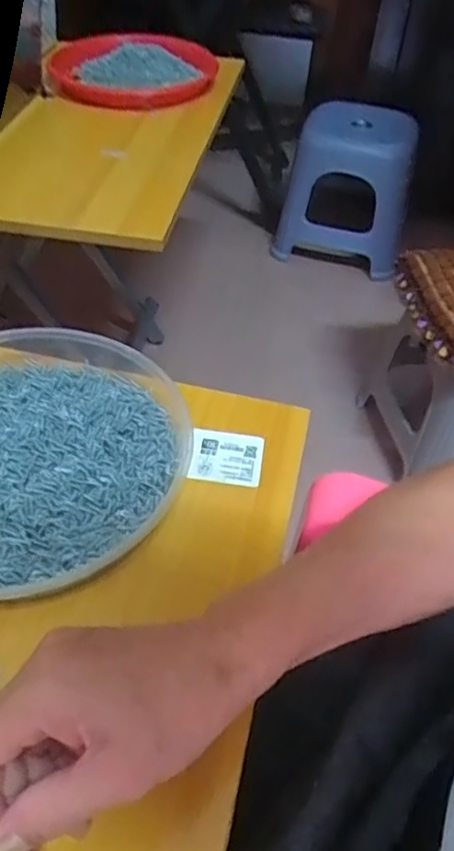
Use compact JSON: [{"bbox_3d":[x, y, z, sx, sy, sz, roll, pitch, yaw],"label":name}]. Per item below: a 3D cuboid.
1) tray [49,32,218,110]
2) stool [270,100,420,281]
[{"bbox_3d":[-0.140,-0.535,0.942,0.240,0.049,0.176,0,47,-5],"label":"tray"},{"bbox_3d":[0.277,-0.550,1.448,0.290,0.295,0.207,13,48,7],"label":"stool"}]

